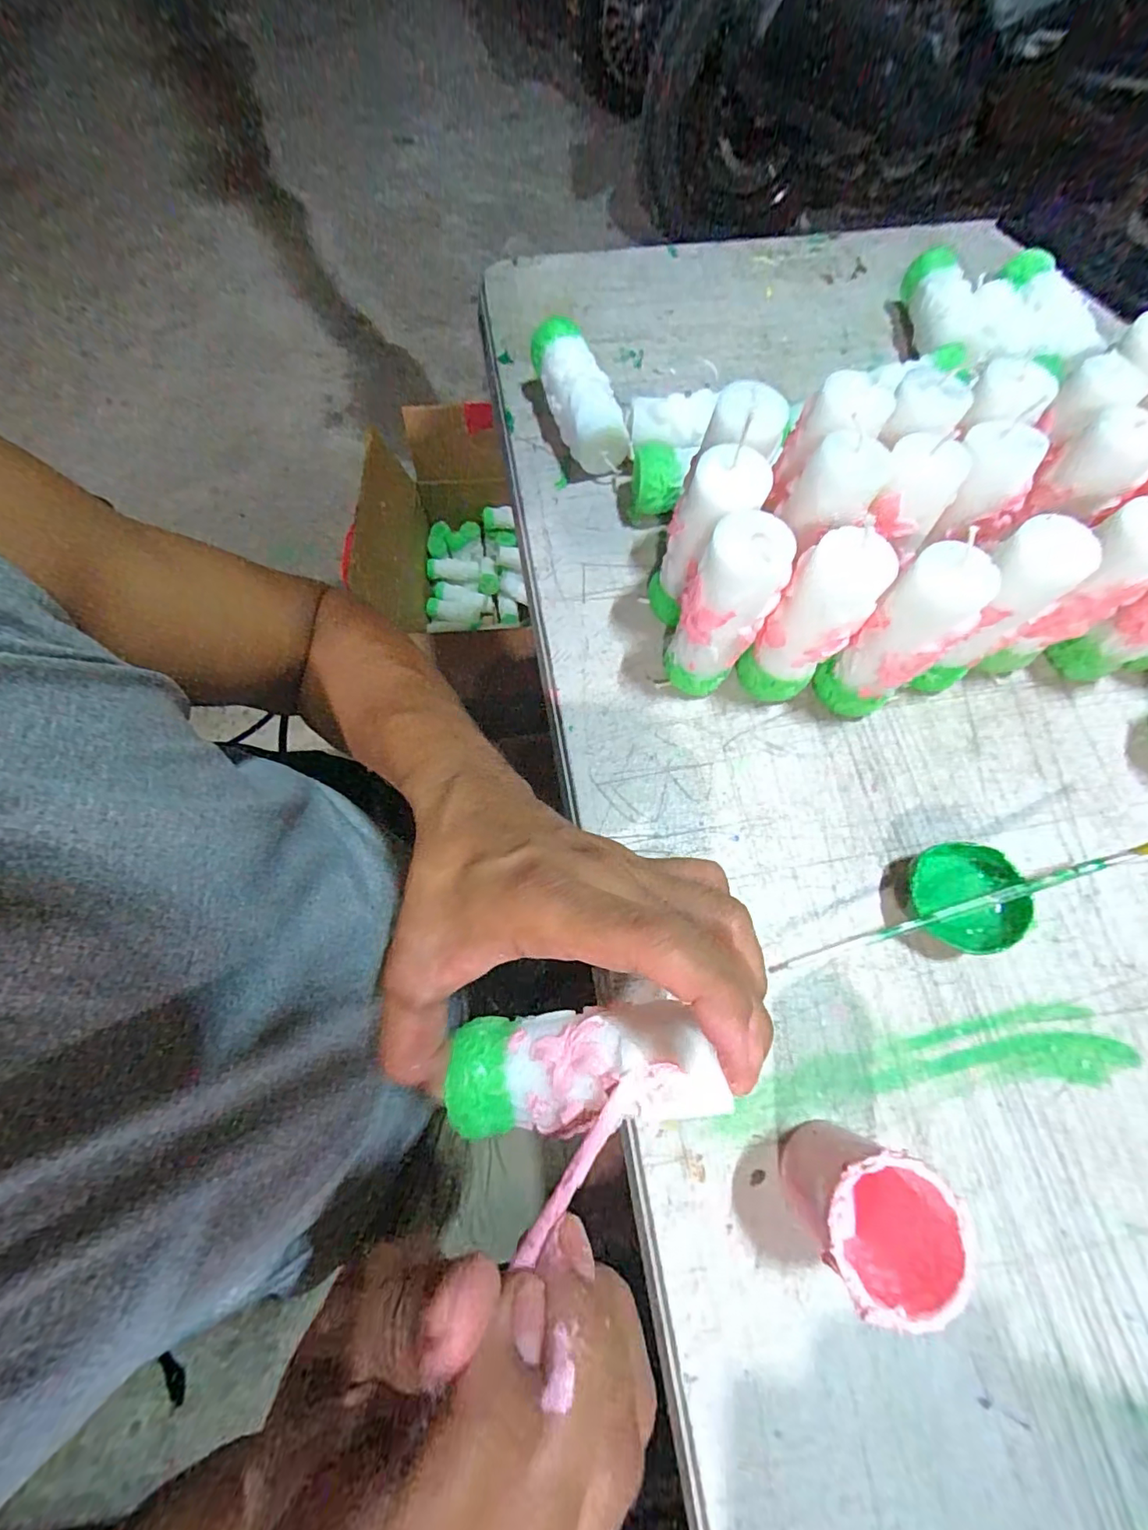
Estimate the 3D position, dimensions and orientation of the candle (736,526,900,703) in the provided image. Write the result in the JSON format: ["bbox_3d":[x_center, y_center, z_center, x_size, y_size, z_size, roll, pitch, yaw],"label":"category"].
[{"bbox_3d":[0.121,-0.071,0.287,0.040,0.109,0.033,40,74,11],"label":"candle"}]

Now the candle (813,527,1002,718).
[{"bbox_3d":[0.168,-0.063,0.288,0.038,0.107,0.038,-40,77,-14],"label":"candle"}]

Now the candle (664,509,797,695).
[{"bbox_3d":[0.074,-0.077,0.288,0.046,0.109,0.038,43,75,12],"label":"candle"}]

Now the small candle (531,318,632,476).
[{"bbox_3d":[0.000,-0.256,0.384,0.034,0.043,0.113,-22,73,-9],"label":"small candle"}]

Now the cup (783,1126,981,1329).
[{"bbox_3d":[0.115,0.178,0.223,0.050,0.064,0.046,1,71,-2],"label":"cup"}]

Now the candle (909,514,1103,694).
[{"bbox_3d":[0.219,-0.079,0.294,0.034,0.110,0.036,-5,71,-4],"label":"candle"}]

